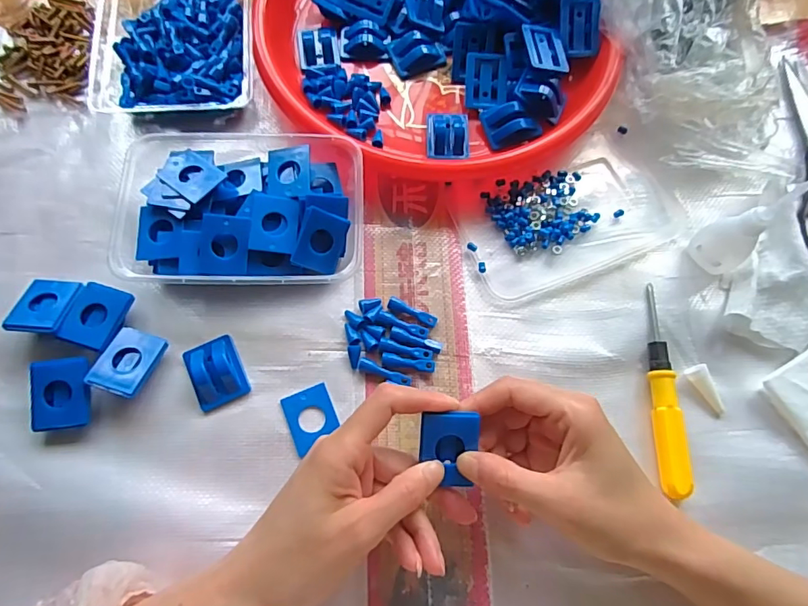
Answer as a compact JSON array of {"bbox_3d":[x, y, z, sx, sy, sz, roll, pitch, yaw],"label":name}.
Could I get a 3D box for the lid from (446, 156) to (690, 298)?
[{"bbox_3d":[0.127,-0.064,0.379,0.162,0.009,0.091,-18,72,-8],"label":"lid"}]

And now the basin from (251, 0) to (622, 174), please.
[{"bbox_3d":[0.024,-0.237,0.413,0.279,0.050,0.263,1,71,-2],"label":"basin"}]

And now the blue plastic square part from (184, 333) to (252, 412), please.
[{"bbox_3d":[-0.128,0.046,0.333,0.033,0.015,0.045,-23,73,-10],"label":"blue plastic square part"}]

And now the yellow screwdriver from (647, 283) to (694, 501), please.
[{"bbox_3d":[0.178,0.057,0.337,0.014,0.015,0.142,2,71,-1],"label":"yellow screwdriver"}]

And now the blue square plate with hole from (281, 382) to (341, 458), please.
[{"bbox_3d":[-0.062,0.077,0.329,0.032,0.004,0.039,-21,73,-9],"label":"blue square plate with hole"}]

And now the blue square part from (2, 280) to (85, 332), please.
[{"bbox_3d":[-0.241,0.001,0.333,0.034,0.007,0.043,9,50,-6],"label":"blue square part"}]

